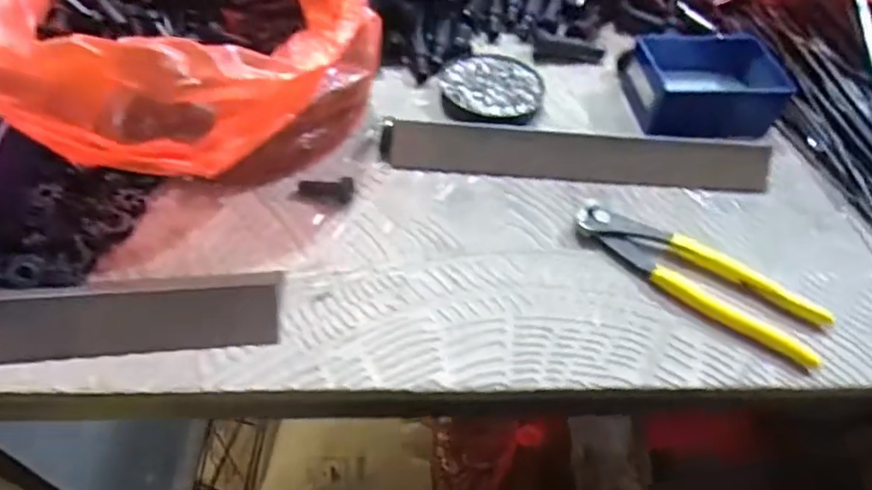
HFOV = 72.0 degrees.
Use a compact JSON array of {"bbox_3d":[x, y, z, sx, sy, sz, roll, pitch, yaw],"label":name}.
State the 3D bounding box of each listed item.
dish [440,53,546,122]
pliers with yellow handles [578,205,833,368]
[{"bbox_3d":[0.047,-0.131,0.505,0.083,0.017,0.070,1,52,-3],"label":"dish"},{"bbox_3d":[0.167,0.018,0.387,0.161,0.013,0.042,30,56,19],"label":"pliers with yellow handles"}]

